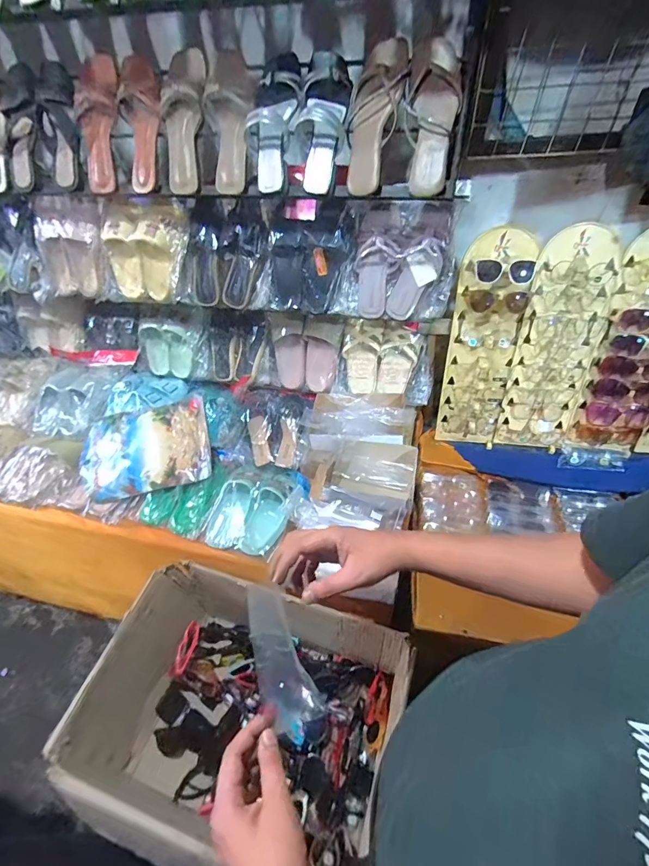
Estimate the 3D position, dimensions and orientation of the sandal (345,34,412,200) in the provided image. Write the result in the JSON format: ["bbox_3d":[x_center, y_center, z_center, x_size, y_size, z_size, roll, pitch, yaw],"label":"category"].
[{"bbox_3d":[0.080,-0.559,0.704,0.097,0.241,0.048,20,17,21],"label":"sandal"}]

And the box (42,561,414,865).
[{"bbox_3d":[-0.169,0.532,0.772,0.575,0.257,0.380,12,48,15],"label":"box"}]

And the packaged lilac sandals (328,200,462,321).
[{"bbox_3d":[0.150,-0.370,0.863,0.245,0.232,0.045,8,23,13],"label":"packaged lilac sandals"}]

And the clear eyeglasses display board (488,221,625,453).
[{"bbox_3d":[0.536,-0.195,0.937,0.159,0.506,0.029,7,29,10],"label":"clear eyeglasses display board"}]

